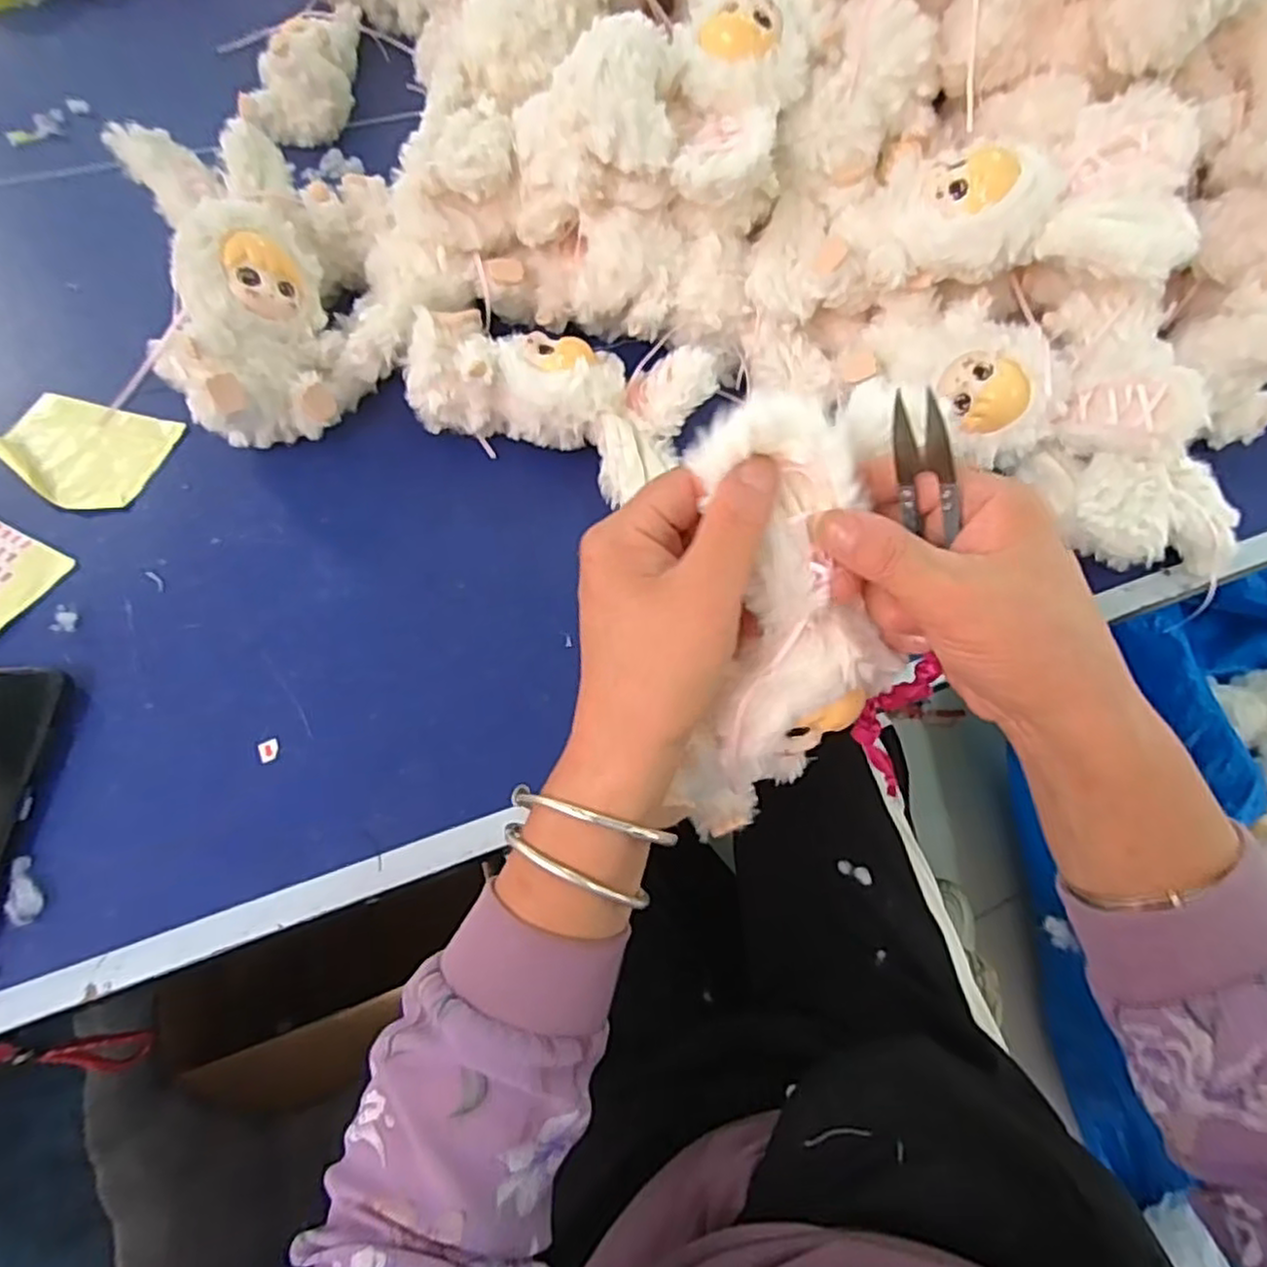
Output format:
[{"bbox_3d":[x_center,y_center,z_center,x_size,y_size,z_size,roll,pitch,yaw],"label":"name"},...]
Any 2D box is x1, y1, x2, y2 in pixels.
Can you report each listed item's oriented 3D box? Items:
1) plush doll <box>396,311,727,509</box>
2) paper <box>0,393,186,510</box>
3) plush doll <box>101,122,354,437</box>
[{"bbox_3d":[-0.050,-0.174,0.493,0.189,0.069,0.109,22,64,10],"label":"plush doll"},{"bbox_3d":[-0.399,-0.133,0.513,0.114,0.020,0.088,14,65,10],"label":"paper"},{"bbox_3d":[-0.287,-0.248,0.502,0.142,0.101,0.226,-12,84,-3],"label":"plush doll"}]

